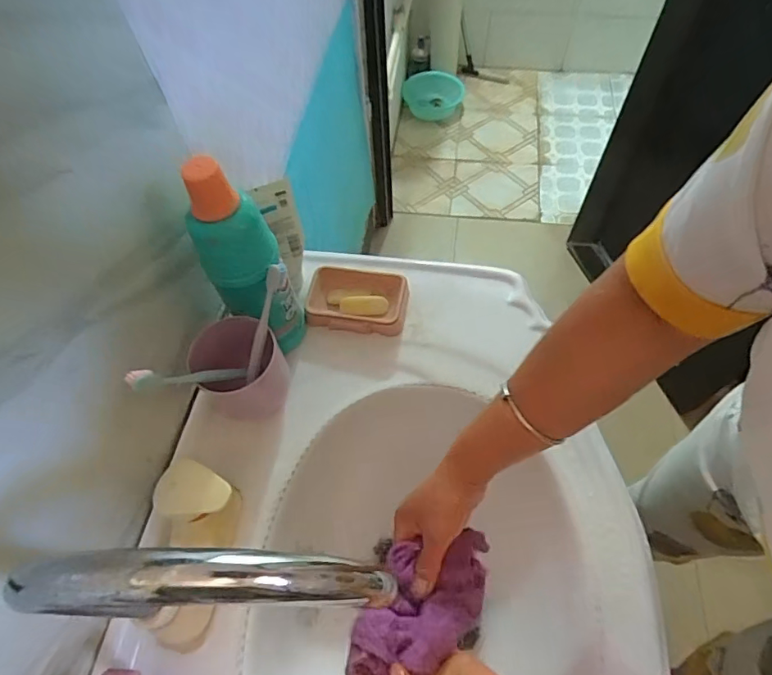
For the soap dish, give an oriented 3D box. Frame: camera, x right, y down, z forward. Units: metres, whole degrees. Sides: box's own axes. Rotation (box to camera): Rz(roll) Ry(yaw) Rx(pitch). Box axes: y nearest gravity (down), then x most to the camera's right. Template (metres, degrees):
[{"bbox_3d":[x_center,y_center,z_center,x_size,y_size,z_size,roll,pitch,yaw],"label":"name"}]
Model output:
[{"bbox_3d":[-0.035,-0.047,0.596,0.120,0.029,0.081,5,60,5],"label":"soap dish"}]

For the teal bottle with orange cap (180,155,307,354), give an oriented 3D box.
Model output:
[{"bbox_3d":[-0.131,-0.068,0.476,0.067,0.231,0.060,-4,59,0],"label":"teal bottle with orange cap"}]

